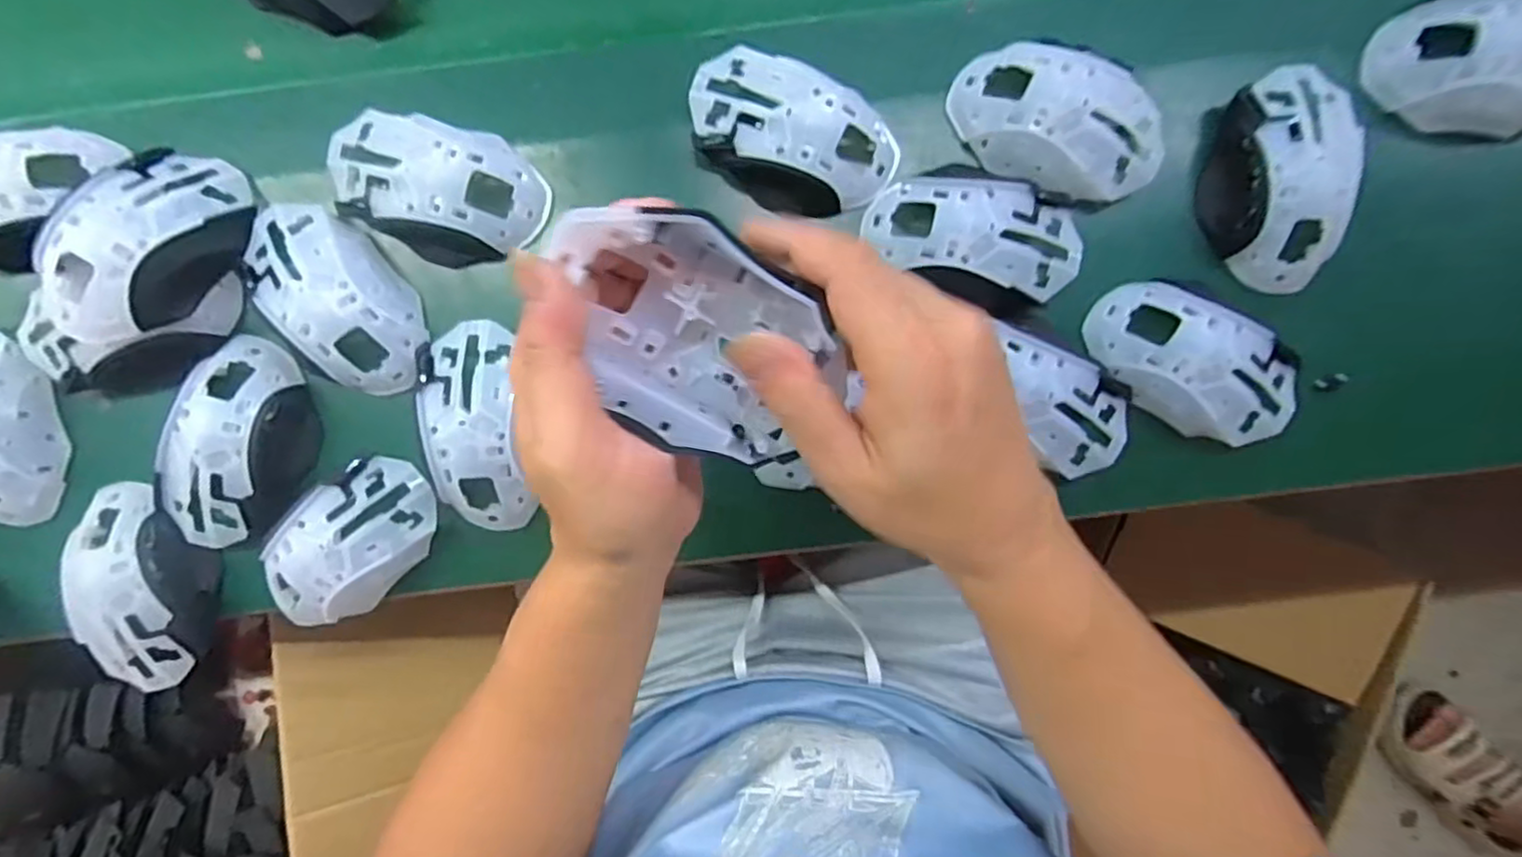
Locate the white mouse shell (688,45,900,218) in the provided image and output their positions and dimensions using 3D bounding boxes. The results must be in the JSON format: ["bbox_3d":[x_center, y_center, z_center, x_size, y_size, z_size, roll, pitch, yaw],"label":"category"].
[{"bbox_3d":[0.017,-0.162,0.371,0.120,0.037,0.074,21,90,1],"label":"white mouse shell"}]

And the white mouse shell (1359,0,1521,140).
[{"bbox_3d":[0.423,-0.207,0.385,0.134,0.044,0.065,0,90,1],"label":"white mouse shell"}]

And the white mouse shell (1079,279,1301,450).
[{"bbox_3d":[0.245,-0.039,0.371,0.120,0.032,0.073,32,90,1],"label":"white mouse shell"}]

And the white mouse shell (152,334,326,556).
[{"bbox_3d":[-0.294,0.010,0.375,0.068,0.034,0.119,15,90,1],"label":"white mouse shell"}]

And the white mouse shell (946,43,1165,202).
[{"bbox_3d":[0.165,-0.170,0.372,0.121,0.039,0.071,16,90,1],"label":"white mouse shell"}]

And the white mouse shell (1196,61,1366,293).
[{"bbox_3d":[0.286,-0.139,0.368,0.063,0.033,0.114,6,90,1],"label":"white mouse shell"}]

